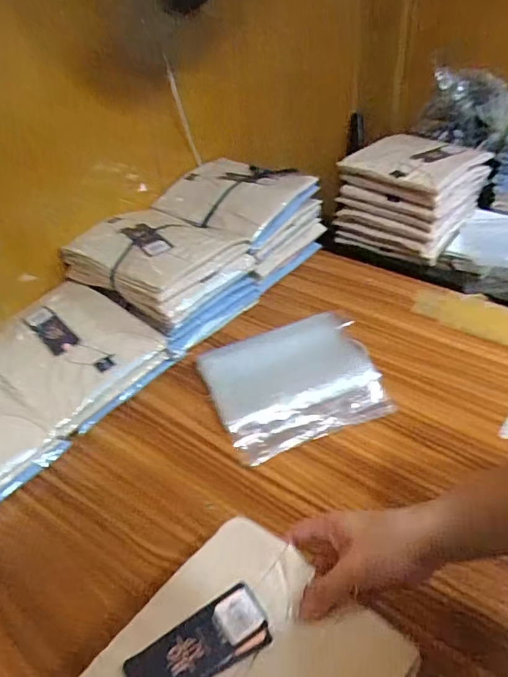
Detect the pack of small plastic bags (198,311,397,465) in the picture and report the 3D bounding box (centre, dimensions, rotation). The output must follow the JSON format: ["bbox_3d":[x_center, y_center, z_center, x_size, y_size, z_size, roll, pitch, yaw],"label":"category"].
[{"bbox_3d":[0.060,0.056,0.738,0.250,0.029,0.223,-16,43,-14],"label":"pack of small plastic bags"}]

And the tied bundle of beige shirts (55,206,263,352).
[{"bbox_3d":[-0.159,-0.114,0.849,0.246,0.158,0.213,24,48,28],"label":"tied bundle of beige shirts"}]

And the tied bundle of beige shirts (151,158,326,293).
[{"bbox_3d":[-0.028,-0.235,0.971,0.236,0.170,0.245,27,50,30],"label":"tied bundle of beige shirts"}]

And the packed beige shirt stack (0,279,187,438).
[{"bbox_3d":[-0.286,0.026,0.752,0.233,0.089,0.214,25,49,29],"label":"packed beige shirt stack"}]

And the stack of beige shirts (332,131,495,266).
[{"bbox_3d":[0.330,-0.304,1.021,0.227,0.181,0.235,25,48,29],"label":"stack of beige shirts"}]

